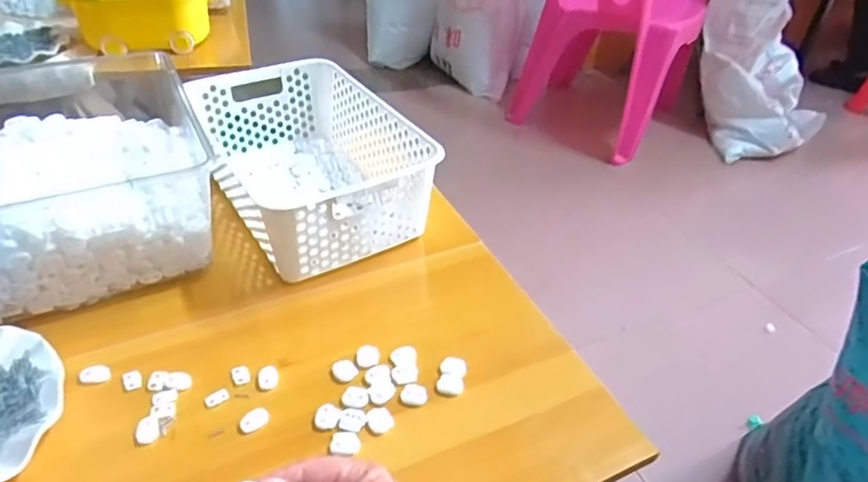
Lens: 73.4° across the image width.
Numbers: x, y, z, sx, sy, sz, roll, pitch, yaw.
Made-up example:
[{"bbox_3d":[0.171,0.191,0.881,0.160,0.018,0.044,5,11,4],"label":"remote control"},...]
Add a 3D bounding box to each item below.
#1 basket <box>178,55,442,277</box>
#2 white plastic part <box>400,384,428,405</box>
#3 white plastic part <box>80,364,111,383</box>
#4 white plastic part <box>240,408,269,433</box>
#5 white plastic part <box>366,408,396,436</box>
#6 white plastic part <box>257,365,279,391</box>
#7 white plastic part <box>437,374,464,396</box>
[{"bbox_3d":[-0.148,-0.098,0.698,0.192,0.111,0.305,-19,44,-27],"label":"basket"},{"bbox_3d":[-0.017,0.134,0.509,0.023,0.008,0.018,8,39,5],"label":"white plastic part"},{"bbox_3d":[-0.296,0.117,0.508,0.024,0.011,0.012,-12,41,-19],"label":"white plastic part"},{"bbox_3d":[-0.148,0.148,0.482,0.024,0.004,0.019,-17,44,-25],"label":"white plastic part"},{"bbox_3d":[-0.045,0.150,0.488,0.020,0.005,0.023,-16,43,-23],"label":"white plastic part"},{"bbox_3d":[-0.146,0.121,0.515,0.017,0.008,0.020,-10,41,-18],"label":"white plastic part"},{"bbox_3d":[0.015,0.129,0.519,0.023,0.007,0.017,15,40,13],"label":"white plastic part"}]

